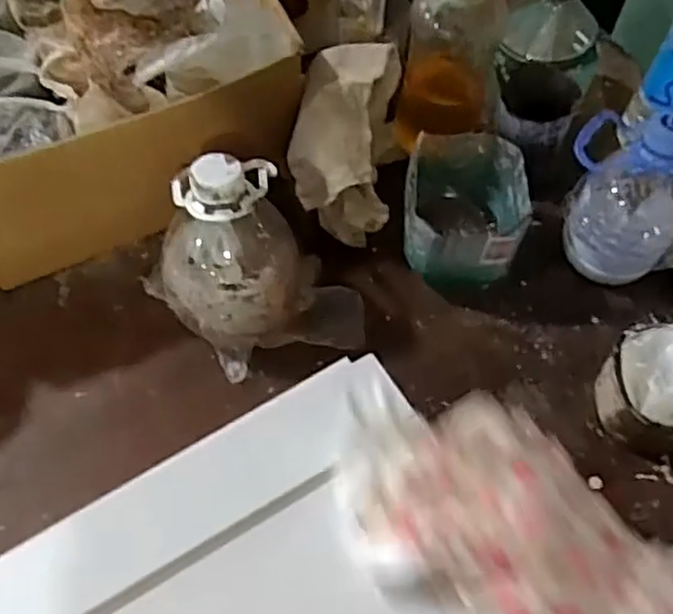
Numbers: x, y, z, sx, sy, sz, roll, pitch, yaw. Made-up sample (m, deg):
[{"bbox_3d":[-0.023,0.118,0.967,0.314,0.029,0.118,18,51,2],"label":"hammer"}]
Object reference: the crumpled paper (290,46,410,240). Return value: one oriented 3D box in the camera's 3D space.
[{"bbox_3d":[0.006,-0.116,0.513,0.076,0.092,0.107,4,60,-1],"label":"crumpled paper"}]

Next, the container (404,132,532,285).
[{"bbox_3d":[0.090,-0.066,0.512,0.077,0.068,0.105,4,60,-1],"label":"container"}]

